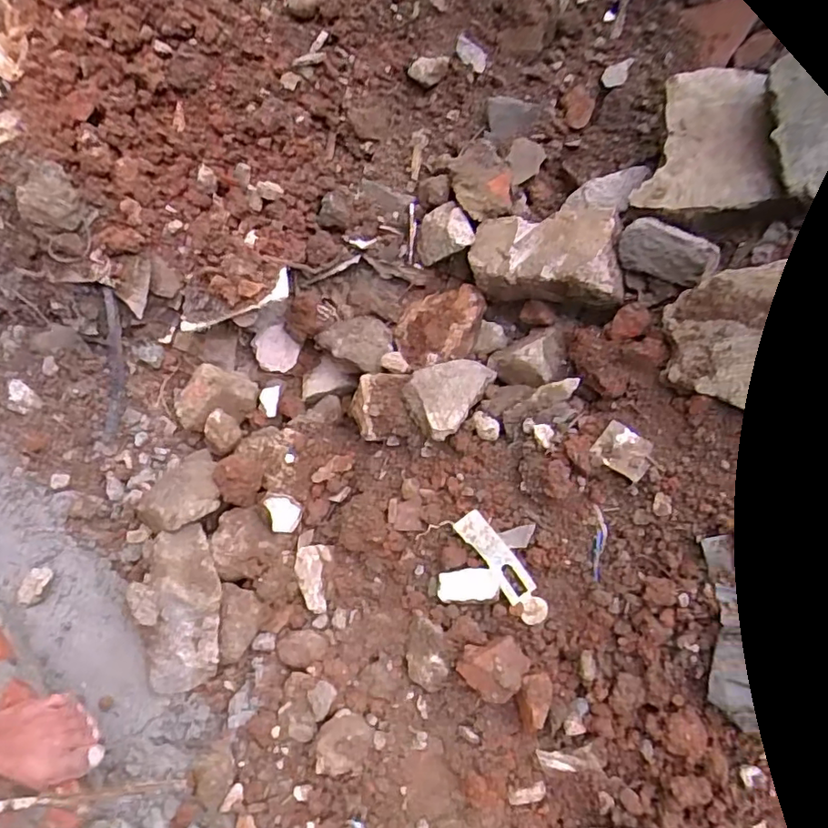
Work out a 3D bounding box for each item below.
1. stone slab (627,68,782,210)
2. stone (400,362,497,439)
[{"bbox_3d":[0.368,-0.338,0.722,0.146,0.028,0.167,10,90,19],"label":"stone slab"},{"bbox_3d":[0.045,-0.035,0.814,0.096,0.038,0.149,32,63,17],"label":"stone"}]

